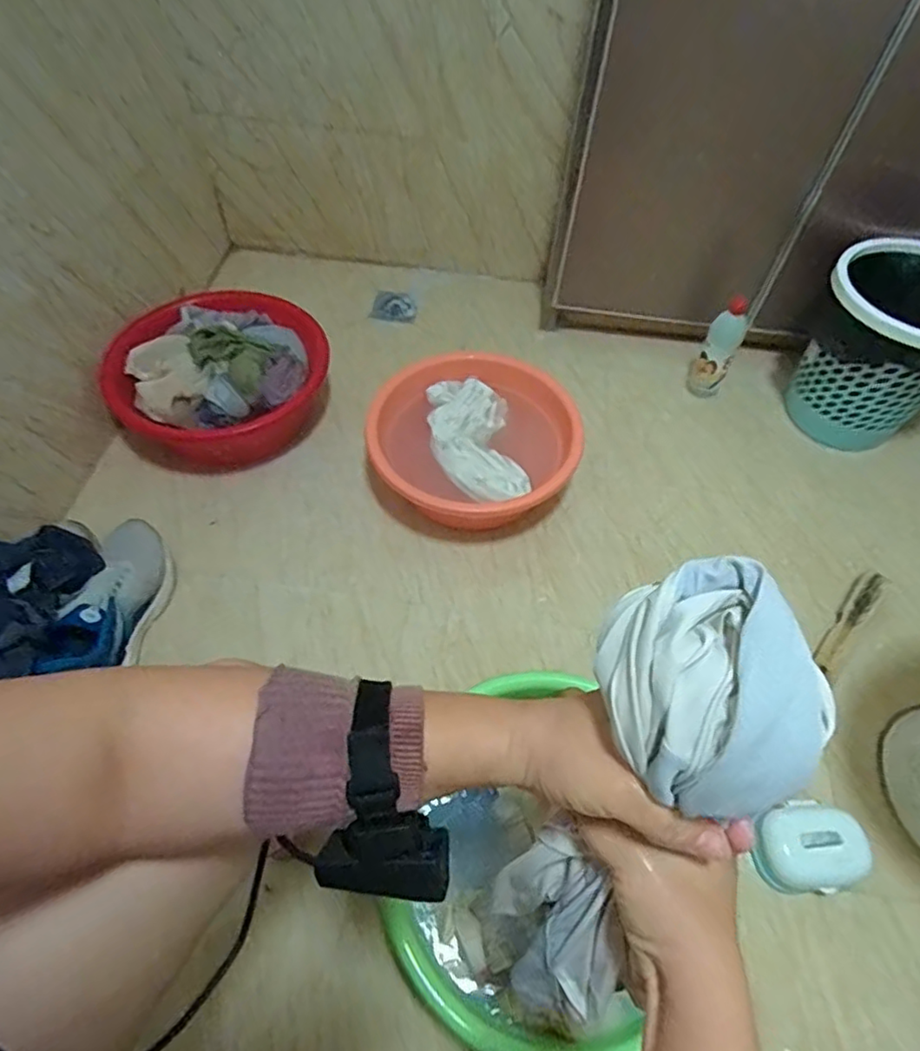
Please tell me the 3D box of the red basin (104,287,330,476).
[{"bbox_3d":[-0.421,-0.271,1.117,0.360,0.148,0.334,0,57,0],"label":"red basin"}]

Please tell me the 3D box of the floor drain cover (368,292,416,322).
[{"bbox_3d":[-0.144,-0.486,1.349,0.094,0.006,0.101,11,57,-8],"label":"floor drain cover"}]

